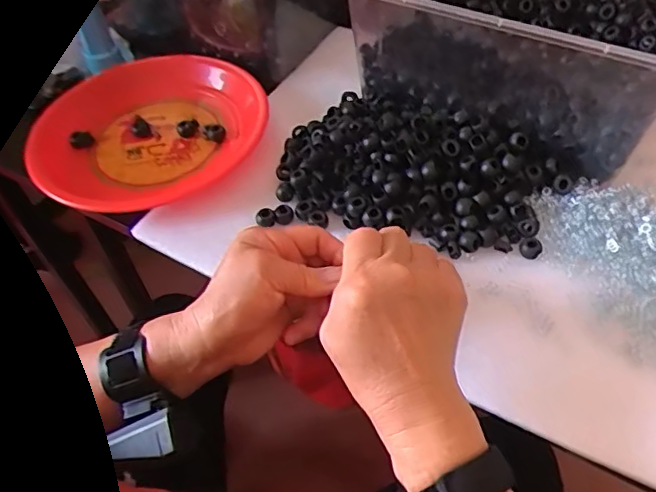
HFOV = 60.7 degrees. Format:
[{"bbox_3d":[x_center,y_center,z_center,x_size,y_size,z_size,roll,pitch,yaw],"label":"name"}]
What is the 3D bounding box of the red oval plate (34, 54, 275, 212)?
[{"bbox_3d":[-0.177,-0.121,0.548,0.216,0.022,0.201,-30,57,-19],"label":"red oval plate"}]

